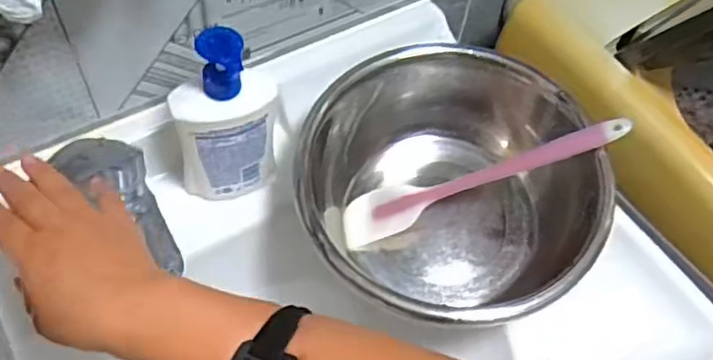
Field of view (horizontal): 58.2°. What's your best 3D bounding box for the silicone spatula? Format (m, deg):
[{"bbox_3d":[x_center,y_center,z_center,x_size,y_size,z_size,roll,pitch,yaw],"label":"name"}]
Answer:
[{"bbox_3d":[0.112,0.000,0.599,0.273,0.024,0.046,-22,53,20],"label":"silicone spatula"}]

